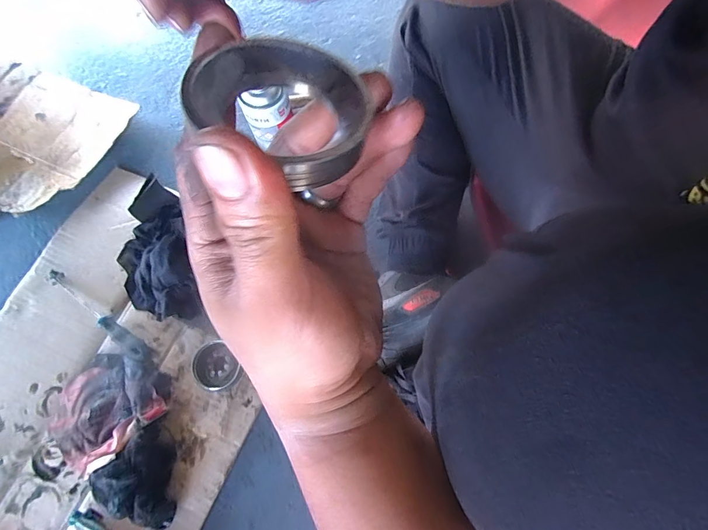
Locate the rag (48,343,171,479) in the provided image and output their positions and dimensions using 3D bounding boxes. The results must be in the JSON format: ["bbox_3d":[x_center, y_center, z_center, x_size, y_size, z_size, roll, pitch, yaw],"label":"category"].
[{"bbox_3d":[-0.358,0.200,0.532,0.142,0.033,0.172,42,78,12],"label":"rag"}]

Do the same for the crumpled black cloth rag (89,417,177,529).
[{"bbox_3d":[-0.286,0.287,0.498,0.111,0.050,0.132,-19,74,-5],"label":"crumpled black cloth rag"}]

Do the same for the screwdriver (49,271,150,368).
[{"bbox_3d":[-0.394,0.082,0.571,0.227,0.025,0.026,34,77,10],"label":"screwdriver"}]

